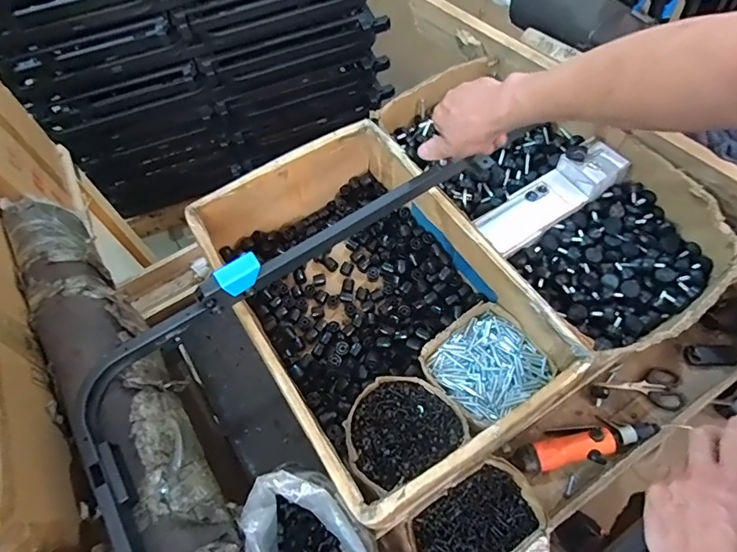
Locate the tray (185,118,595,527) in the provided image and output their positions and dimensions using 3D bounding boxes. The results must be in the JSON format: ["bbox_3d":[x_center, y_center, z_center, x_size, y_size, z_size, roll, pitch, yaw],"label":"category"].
[{"bbox_3d":[0.003,0.036,0.725,0.345,0.168,0.529,-32,64,-12],"label":"tray"}]

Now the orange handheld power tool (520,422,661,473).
[{"bbox_3d":[0.325,0.256,0.716,0.202,0.058,0.051,-12,62,-2],"label":"orange handheld power tool"}]

